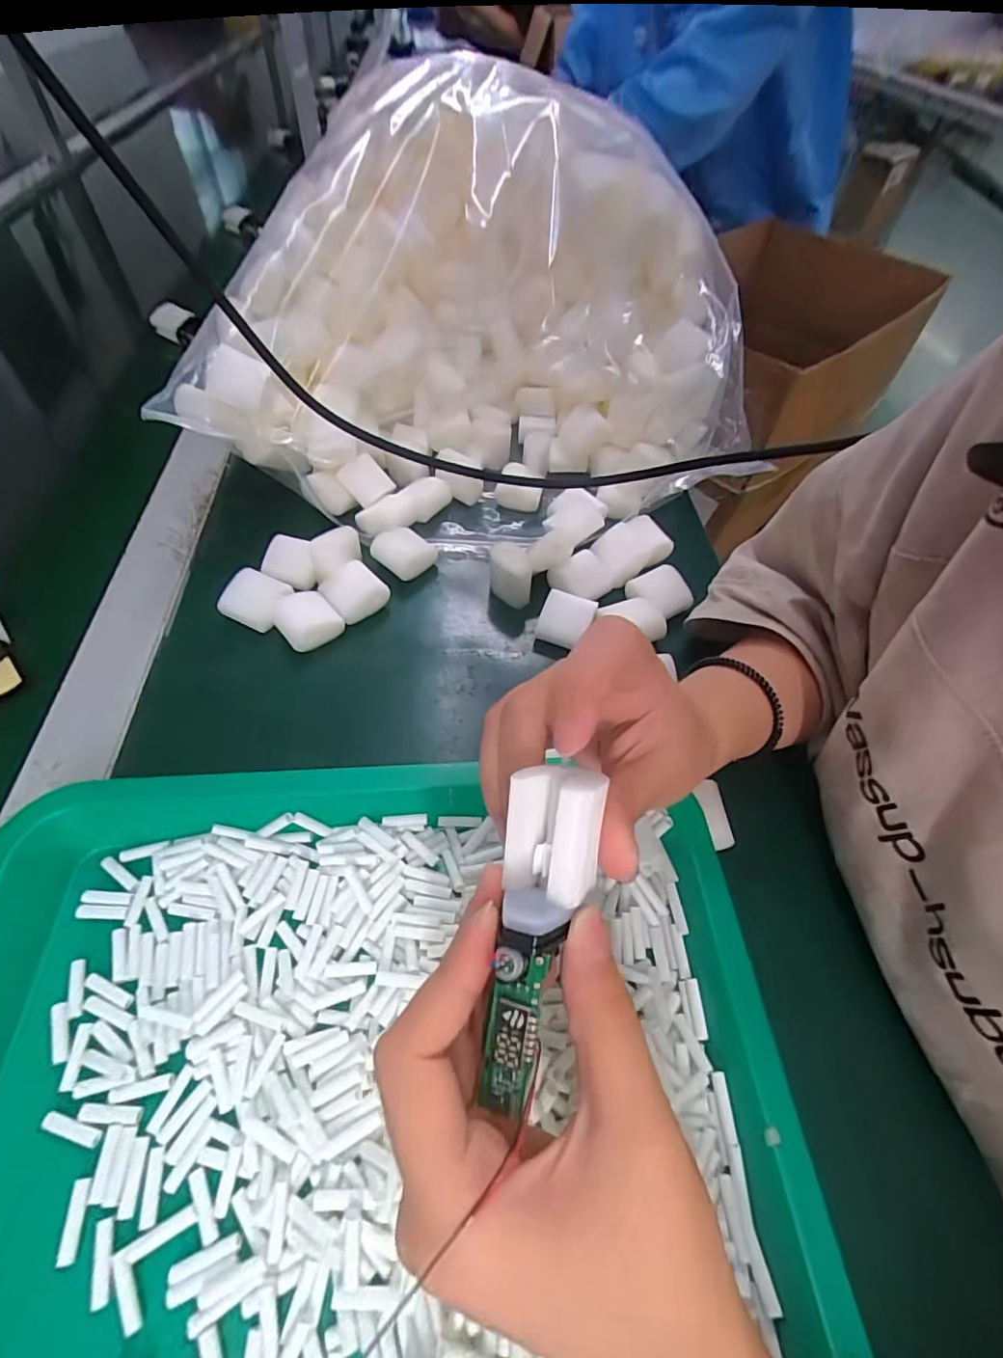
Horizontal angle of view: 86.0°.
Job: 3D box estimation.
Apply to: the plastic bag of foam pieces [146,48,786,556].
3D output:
[{"bbox_3d":[-0.014,-0.293,0.435,0.389,0.171,0.371,3,55,-1],"label":"plastic bag of foam pieces"}]

